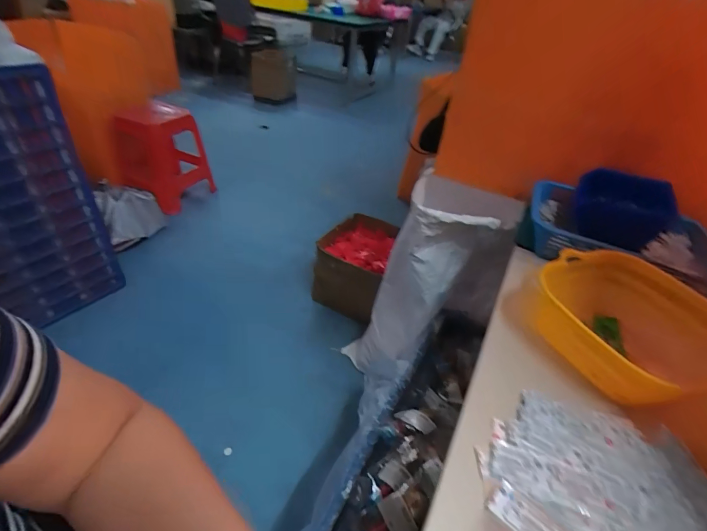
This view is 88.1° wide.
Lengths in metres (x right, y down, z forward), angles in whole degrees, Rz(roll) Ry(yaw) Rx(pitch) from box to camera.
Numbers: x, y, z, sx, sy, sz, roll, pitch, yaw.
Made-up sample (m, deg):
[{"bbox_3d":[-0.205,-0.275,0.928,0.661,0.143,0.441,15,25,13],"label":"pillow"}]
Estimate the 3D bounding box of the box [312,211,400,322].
[{"bbox_3d":[0.011,0.021,1.464,0.291,0.310,0.303,23,41,18],"label":"box"}]

